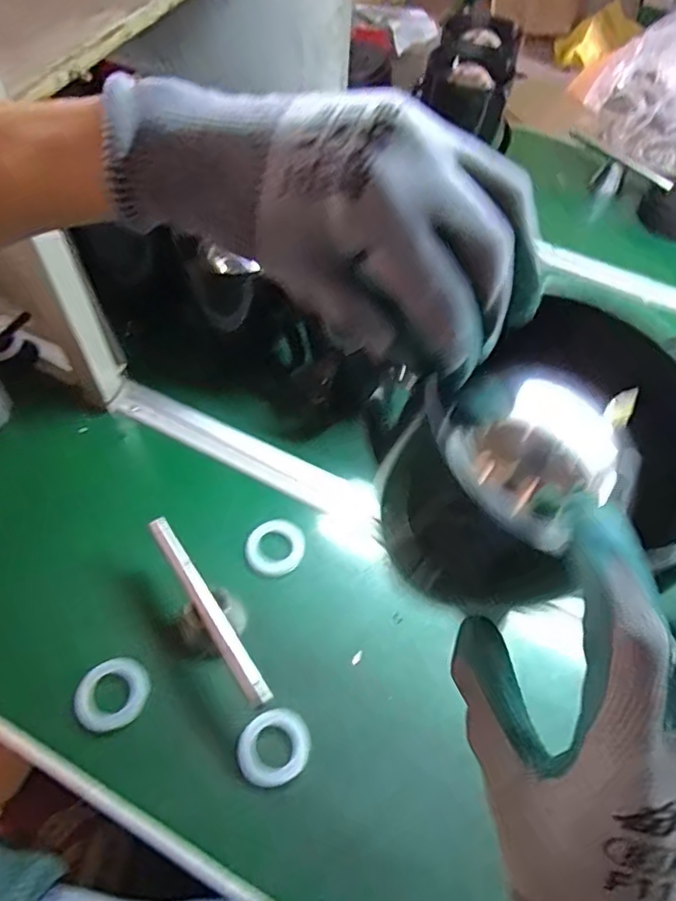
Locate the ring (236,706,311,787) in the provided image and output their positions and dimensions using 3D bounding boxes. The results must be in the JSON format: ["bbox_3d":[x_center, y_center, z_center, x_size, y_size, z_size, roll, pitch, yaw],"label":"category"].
[{"bbox_3d":[-0.055,0.260,0.514,0.063,0.011,0.056,-21,60,-17],"label":"ring"}]

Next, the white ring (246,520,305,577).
[{"bbox_3d":[-0.065,0.101,0.619,0.061,0.008,0.057,2,56,-3],"label":"white ring"}]

